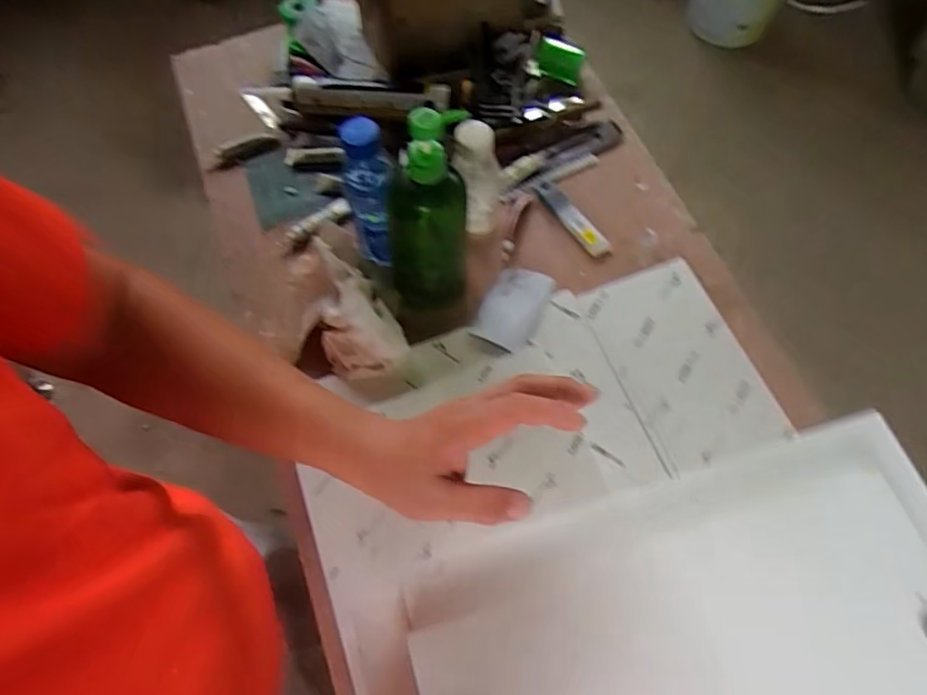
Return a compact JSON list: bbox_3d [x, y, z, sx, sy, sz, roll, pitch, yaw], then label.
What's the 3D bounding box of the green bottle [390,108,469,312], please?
[{"bbox_3d":[-0.040,-0.132,0.629,0.079,0.264,0.080,3,66,3],"label":"green bottle"}]

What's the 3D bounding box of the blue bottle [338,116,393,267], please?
[{"bbox_3d":[-0.104,-0.166,0.681,0.061,0.212,0.050,-14,66,-4],"label":"blue bottle"}]

